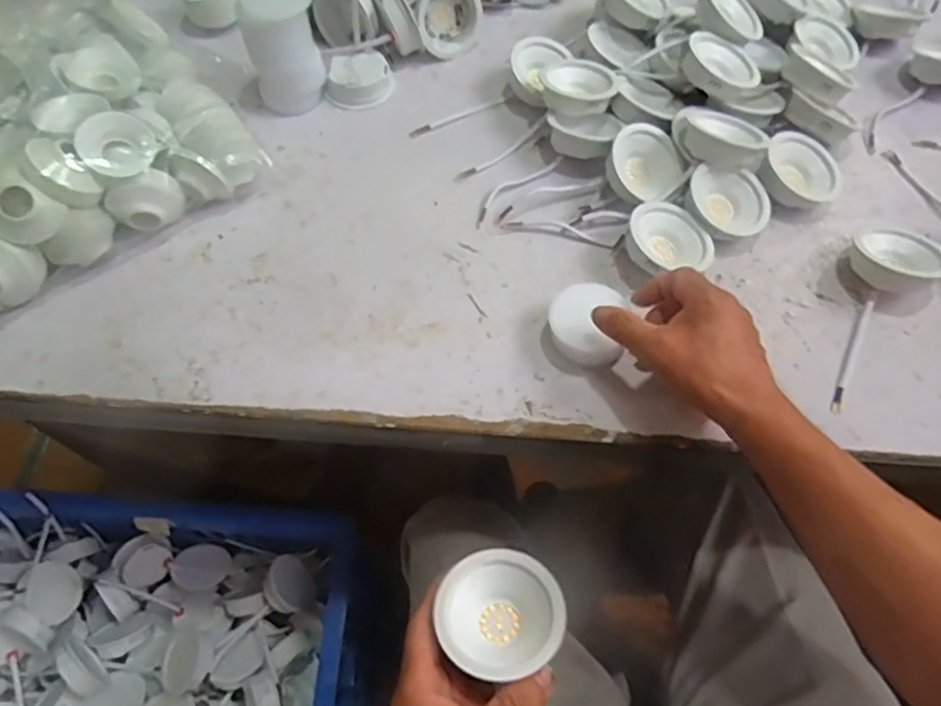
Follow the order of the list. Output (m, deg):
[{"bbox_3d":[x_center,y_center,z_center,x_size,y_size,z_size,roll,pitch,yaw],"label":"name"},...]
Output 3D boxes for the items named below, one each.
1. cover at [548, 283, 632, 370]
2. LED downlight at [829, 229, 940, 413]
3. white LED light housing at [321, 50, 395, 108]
[{"bbox_3d":[0.086,-0.018,0.485,0.054,0.033,0.057,2,60,2],"label":"cover"},{"bbox_3d":[0.308,-0.038,0.493,0.074,0.038,0.174,37,68,18],"label":"LED downlight"},{"bbox_3d":[-0.111,-0.273,0.640,0.068,0.028,0.053,-9,62,-4],"label":"white LED light housing"}]

